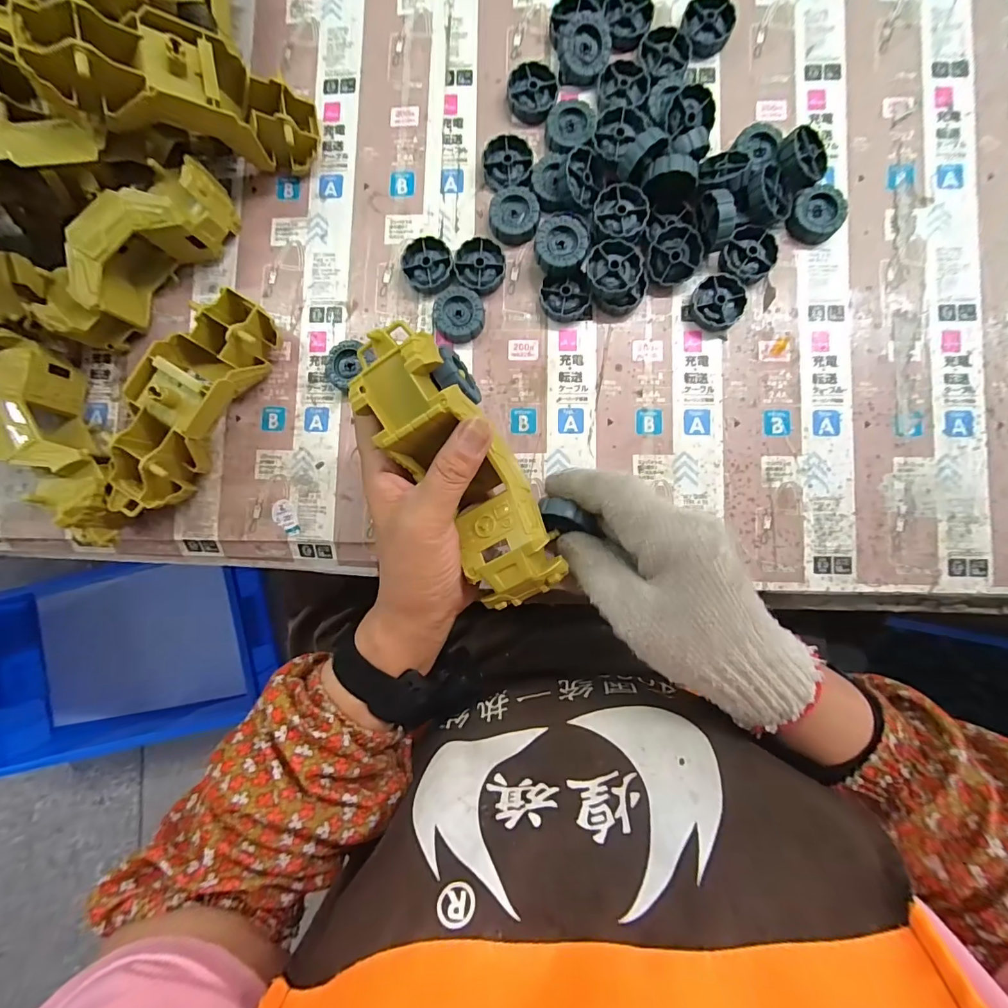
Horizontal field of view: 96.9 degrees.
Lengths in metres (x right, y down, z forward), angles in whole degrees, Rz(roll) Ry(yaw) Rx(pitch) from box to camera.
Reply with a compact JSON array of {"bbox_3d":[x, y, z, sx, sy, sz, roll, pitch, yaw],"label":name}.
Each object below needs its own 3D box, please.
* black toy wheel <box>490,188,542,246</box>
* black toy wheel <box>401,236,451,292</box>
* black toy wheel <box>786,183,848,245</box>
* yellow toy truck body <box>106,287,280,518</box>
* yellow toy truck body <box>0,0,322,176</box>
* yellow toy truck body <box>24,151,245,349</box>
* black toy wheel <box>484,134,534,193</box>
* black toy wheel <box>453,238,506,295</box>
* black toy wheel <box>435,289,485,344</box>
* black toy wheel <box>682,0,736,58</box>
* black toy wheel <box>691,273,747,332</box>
[{"bbox_3d":[0.008,-0.219,0.341,0.036,0.013,0.038,0,88,3],"label":"black toy wheel"},{"bbox_3d":[-0.059,-0.185,0.347,0.037,0.012,0.041,-20,87,2],"label":"black toy wheel"},{"bbox_3d":[0.233,-0.217,0.334,0.037,0.015,0.042,25,90,3],"label":"black toy wheel"},{"bbox_3d":[-0.233,-0.073,0.334,0.054,0.053,0.173,29,90,3],"label":"yellow toy truck body"},{"bbox_3d":[-0.220,-0.282,0.302,0.178,0.050,0.063,-6,88,-34],"label":"yellow toy truck body"},{"bbox_3d":[-0.275,-0.187,0.338,0.159,0.054,0.052,-41,87,1],"label":"yellow toy truck body"},{"bbox_3d":[0.003,-0.259,0.343,0.037,0.012,0.041,4,89,3],"label":"black toy wheel"},{"bbox_3d":[-0.018,-0.183,0.345,0.039,0.013,0.037,0,88,3],"label":"black toy wheel"},{"bbox_3d":[-0.034,-0.145,0.344,0.038,0.012,0.039,0,88,3],"label":"black toy wheel"},{"bbox_3d":[0.155,-0.363,0.343,0.036,0.014,0.043,13,89,3],"label":"black toy wheel"},{"bbox_3d":[0.161,-0.151,0.335,0.039,0.011,0.038,0,88,3],"label":"black toy wheel"}]

